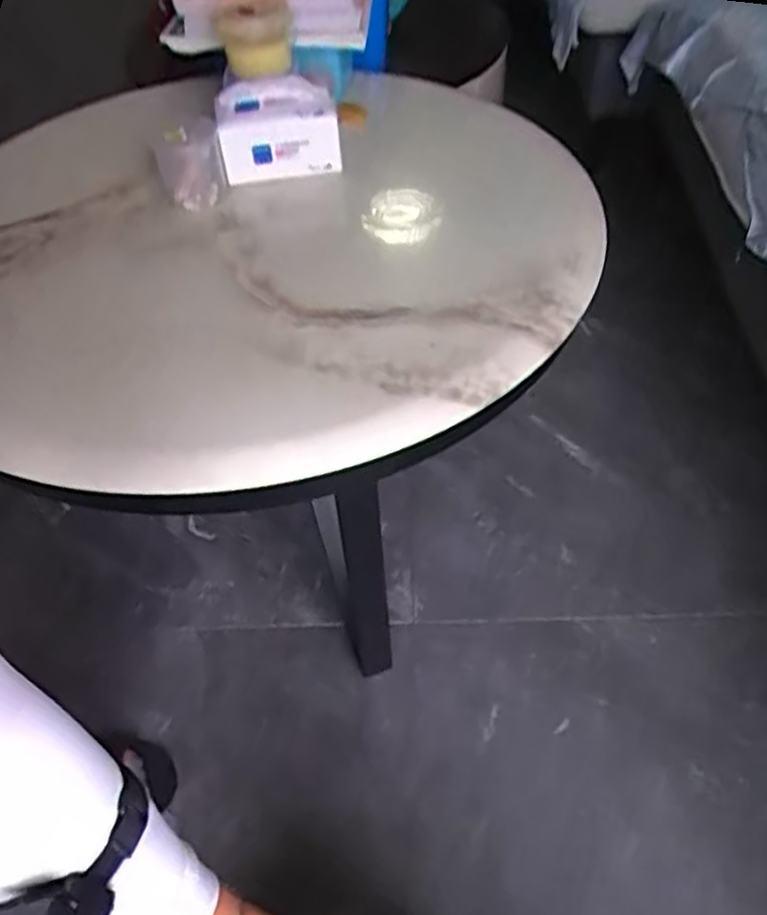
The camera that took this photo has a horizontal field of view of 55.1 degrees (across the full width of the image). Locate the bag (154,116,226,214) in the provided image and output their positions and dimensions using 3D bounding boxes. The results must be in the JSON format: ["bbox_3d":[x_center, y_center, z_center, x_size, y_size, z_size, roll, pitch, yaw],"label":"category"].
[{"bbox_3d":[-0.234,-0.355,0.901,0.075,0.089,0.062,-17,50,-11],"label":"bag"}]

